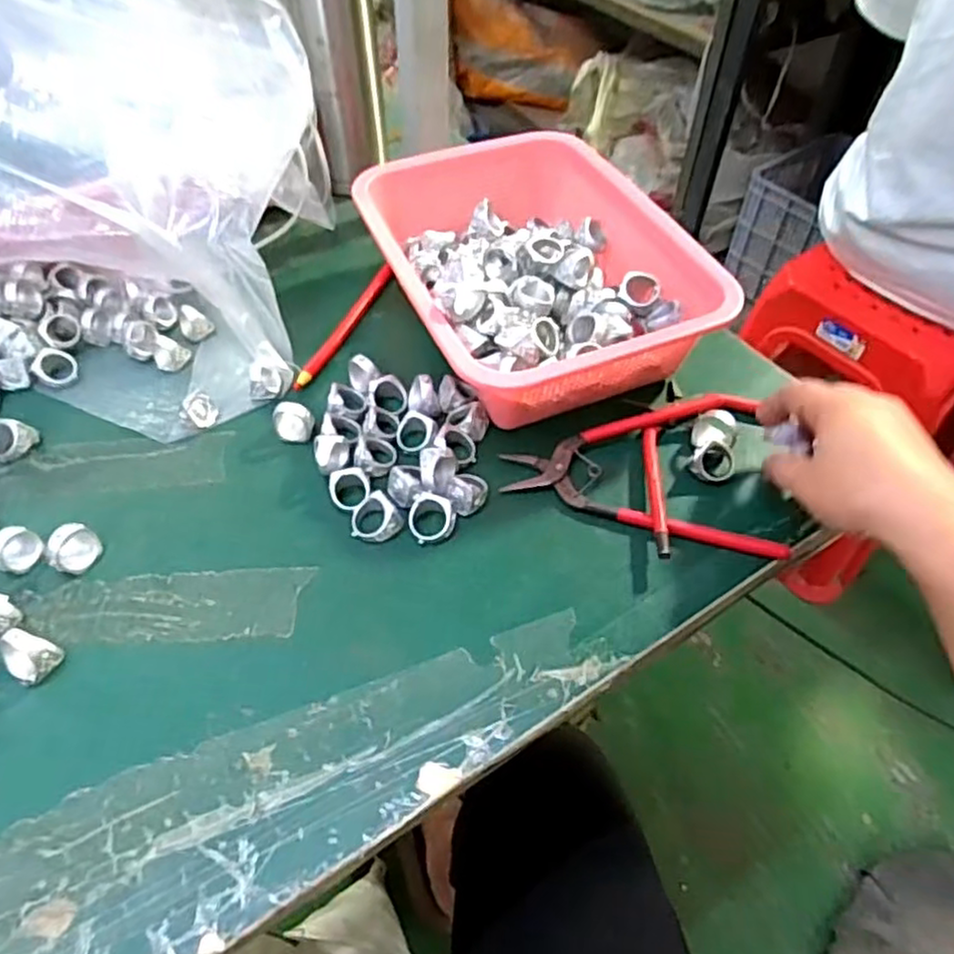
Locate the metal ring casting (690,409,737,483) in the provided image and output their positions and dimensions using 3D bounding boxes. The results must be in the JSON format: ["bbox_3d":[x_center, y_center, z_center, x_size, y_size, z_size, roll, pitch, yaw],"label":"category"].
[{"bbox_3d":[0.149,-0.020,0.433,0.026,0.020,0.041,11,51,9],"label":"metal ring casting"}]

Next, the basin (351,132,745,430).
[{"bbox_3d":[0.031,-0.156,0.501,0.186,0.076,0.254,-18,53,-15],"label":"basin"}]

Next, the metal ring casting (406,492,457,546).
[{"bbox_3d":[-0.026,0.023,0.410,0.029,0.015,0.030,-8,87,9],"label":"metal ring casting"}]

